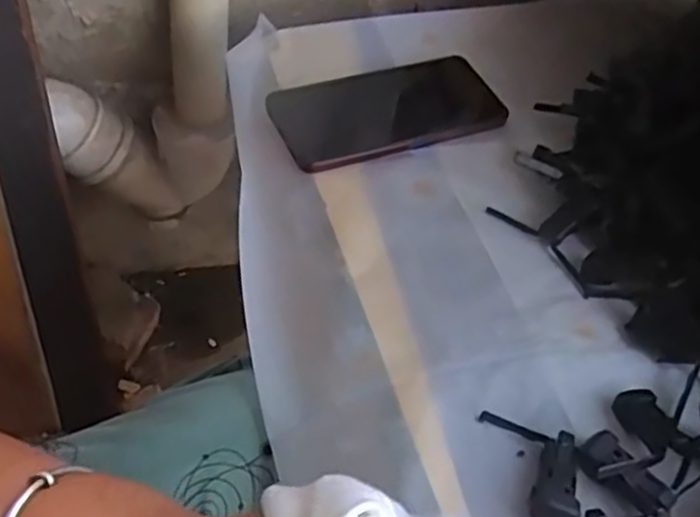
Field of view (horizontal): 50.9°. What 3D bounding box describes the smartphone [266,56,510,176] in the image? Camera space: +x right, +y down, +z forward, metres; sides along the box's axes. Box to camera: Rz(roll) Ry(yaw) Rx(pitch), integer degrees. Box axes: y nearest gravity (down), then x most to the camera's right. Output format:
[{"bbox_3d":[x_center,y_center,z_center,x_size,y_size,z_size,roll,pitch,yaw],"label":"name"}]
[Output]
[{"bbox_3d":[0.028,-0.110,0.531,0.168,0.014,0.082,-19,55,-18],"label":"smartphone"}]

